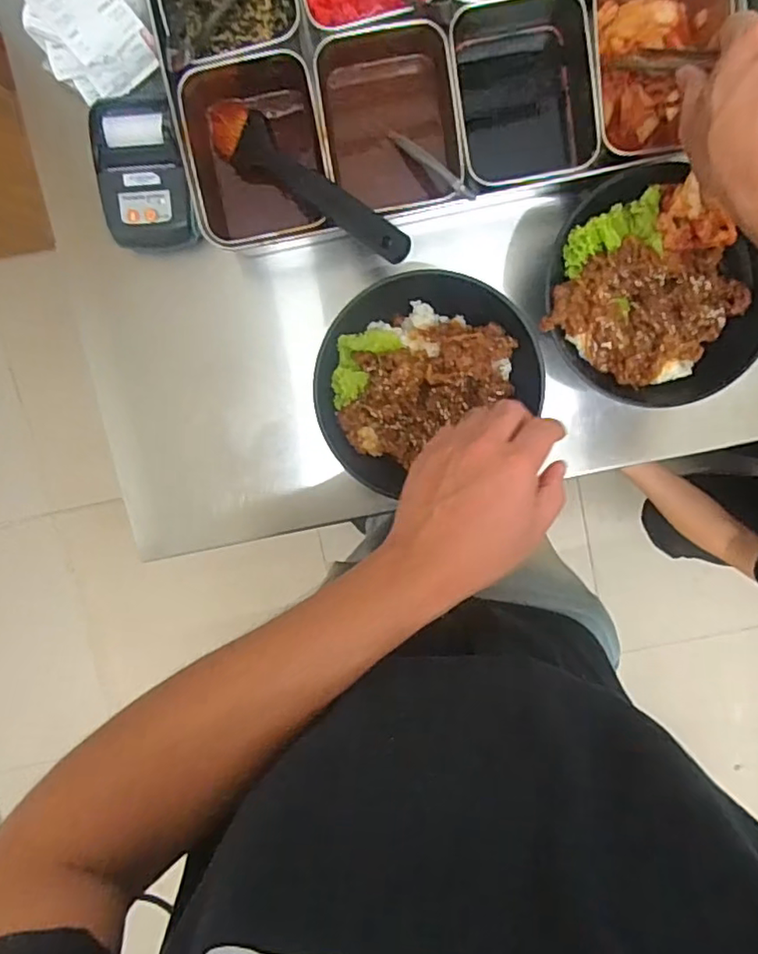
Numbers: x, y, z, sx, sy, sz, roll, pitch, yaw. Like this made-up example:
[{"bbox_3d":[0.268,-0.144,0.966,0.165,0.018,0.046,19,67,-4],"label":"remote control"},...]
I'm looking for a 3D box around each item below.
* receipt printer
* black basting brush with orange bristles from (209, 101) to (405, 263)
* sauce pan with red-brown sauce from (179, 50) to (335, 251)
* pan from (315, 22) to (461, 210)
[{"bbox_3d":[-0.192,-0.250,0.495,0.073,0.038,0.114,-4,98,1],"label":"receipt printer"},{"bbox_3d":[-0.057,-0.231,0.479,0.215,0.029,0.039,41,97,16],"label":"black basting brush with orange bristles"},{"bbox_3d":[-0.097,-0.265,0.492,0.108,0.068,0.147,-12,98,3],"label":"sauce pan with red-brown sauce"},{"bbox_3d":[0.008,-0.289,0.492,0.101,0.063,0.117,-10,98,2],"label":"pan"}]

